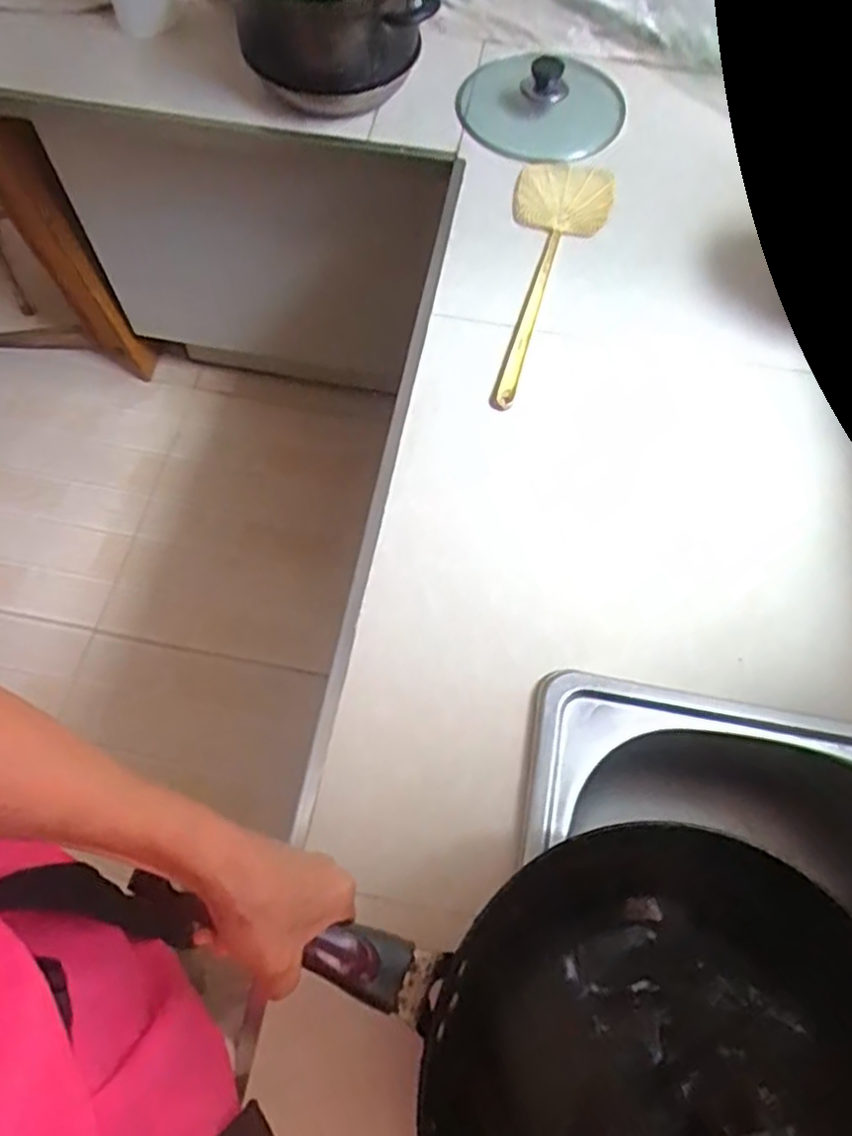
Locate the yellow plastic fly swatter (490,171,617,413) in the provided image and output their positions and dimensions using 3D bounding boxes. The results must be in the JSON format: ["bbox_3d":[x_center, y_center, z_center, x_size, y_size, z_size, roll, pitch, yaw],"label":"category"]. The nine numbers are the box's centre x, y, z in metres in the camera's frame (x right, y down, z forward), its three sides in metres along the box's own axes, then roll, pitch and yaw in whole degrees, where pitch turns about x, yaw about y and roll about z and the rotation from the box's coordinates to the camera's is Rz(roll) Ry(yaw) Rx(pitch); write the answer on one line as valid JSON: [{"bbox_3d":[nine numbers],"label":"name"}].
[{"bbox_3d":[0.135,-0.338,0.823,0.112,0.022,0.393,15,67,3],"label":"yellow plastic fly swatter"}]

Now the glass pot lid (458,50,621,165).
[{"bbox_3d":[0.152,-0.614,0.925,0.207,0.057,0.194,1,63,-2],"label":"glass pot lid"}]

